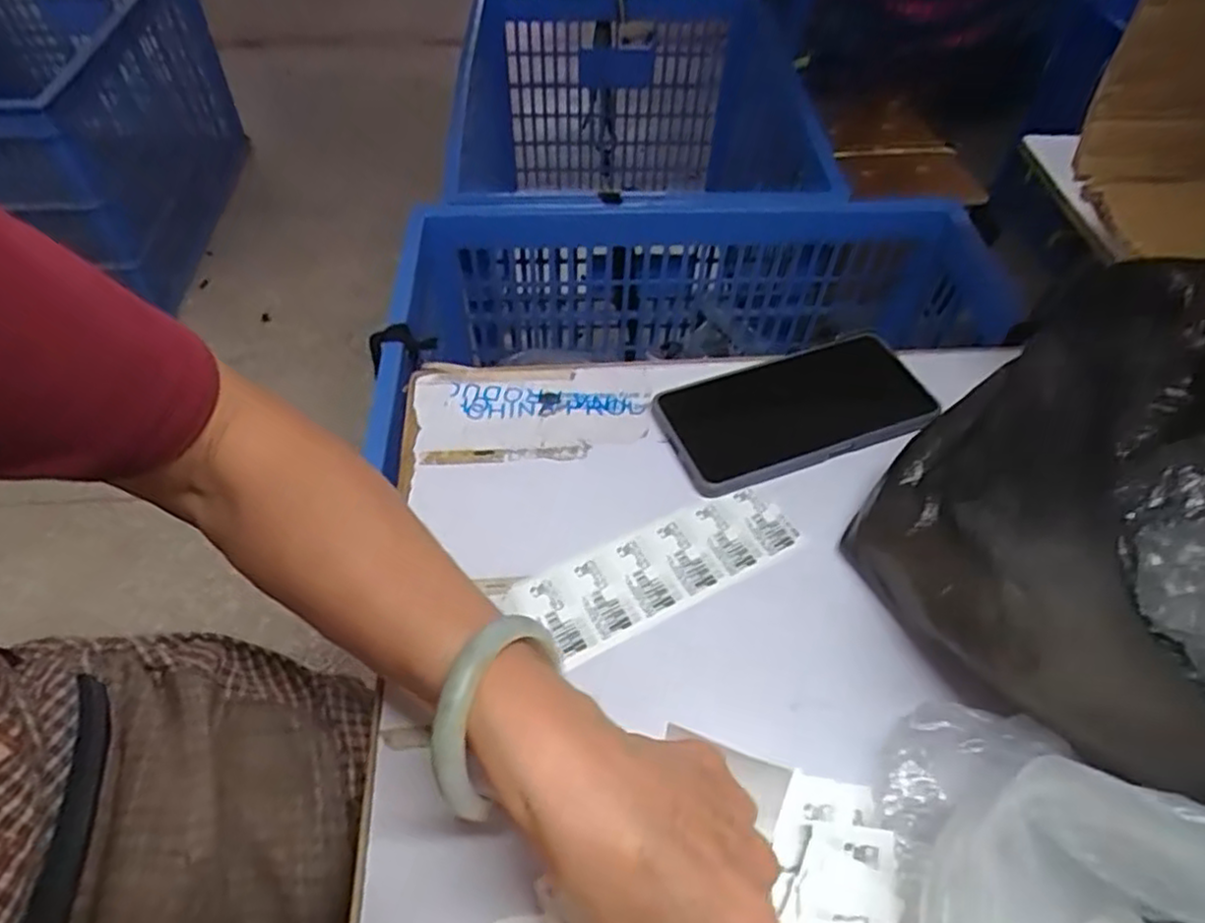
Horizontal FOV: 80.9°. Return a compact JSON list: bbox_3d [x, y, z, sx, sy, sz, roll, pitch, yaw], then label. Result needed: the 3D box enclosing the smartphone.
[{"bbox_3d":[0.118,-0.034,0.441,0.165,0.014,0.083,-15,55,-13],"label":"smartphone"}]

